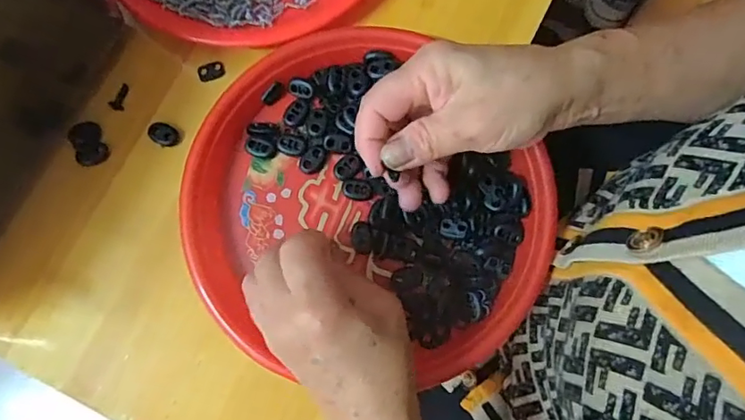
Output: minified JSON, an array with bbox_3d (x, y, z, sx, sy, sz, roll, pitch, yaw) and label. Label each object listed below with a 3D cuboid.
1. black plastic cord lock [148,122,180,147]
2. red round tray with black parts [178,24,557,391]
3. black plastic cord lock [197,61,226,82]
[{"bbox_3d":[-0.147,-0.053,0.364,0.020,0.006,0.016,34,81,6],"label":"black plastic cord lock"},{"bbox_3d":[-0.002,-0.011,0.347,0.233,0.027,0.220,0,79,0],"label":"red round tray with black parts"},{"bbox_3d":[-0.117,-0.100,0.375,0.019,0.005,0.011,-18,80,-4],"label":"black plastic cord lock"}]

